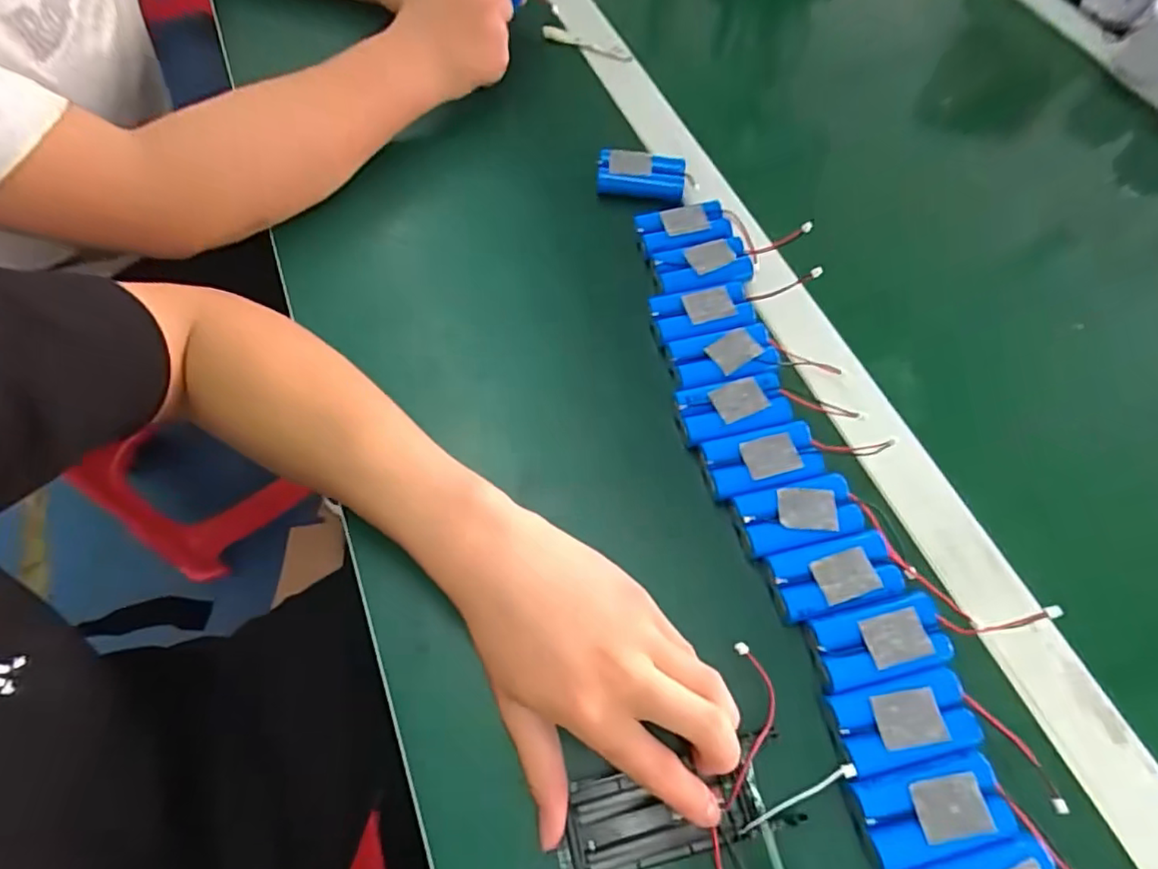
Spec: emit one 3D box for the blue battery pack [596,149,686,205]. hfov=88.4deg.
[{"bbox_3d":[0.047,-0.194,0.452,0.066,0.023,0.035,16,64,6],"label":"blue battery pack"}]

